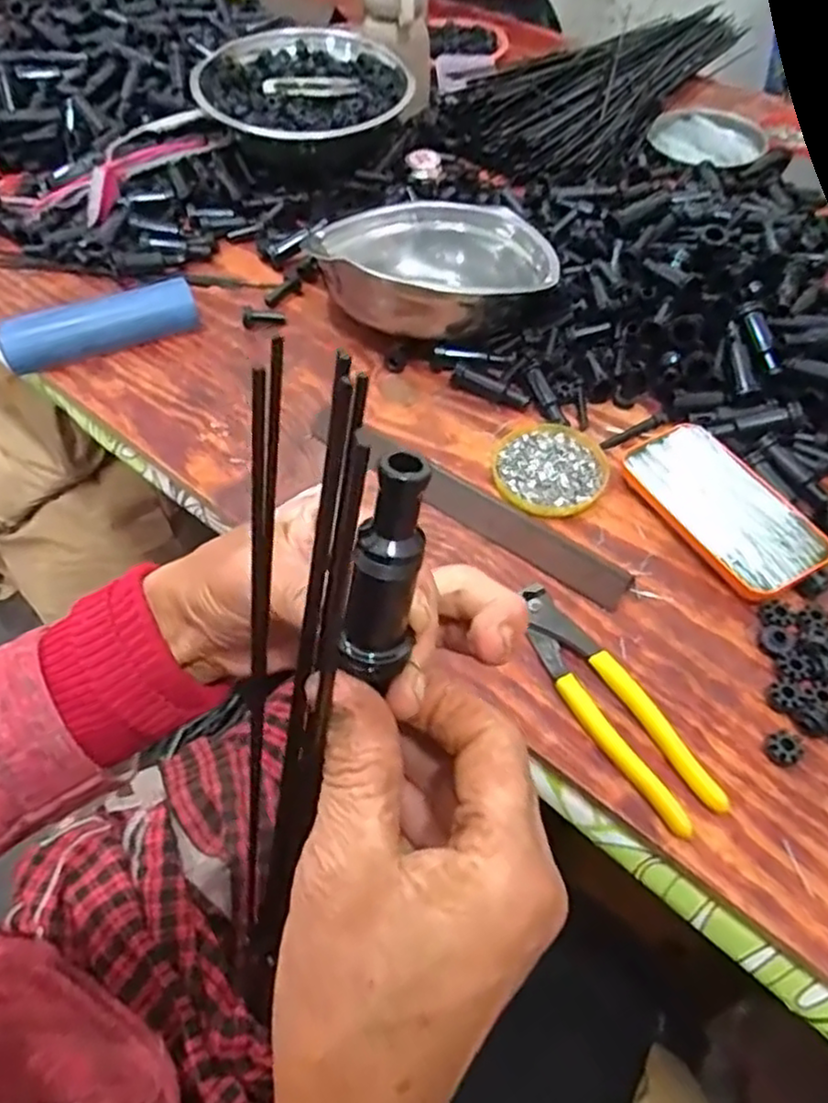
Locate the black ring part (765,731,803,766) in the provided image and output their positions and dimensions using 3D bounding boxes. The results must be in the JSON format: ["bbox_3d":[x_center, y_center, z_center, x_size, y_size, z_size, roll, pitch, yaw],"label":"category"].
[{"bbox_3d":[0.213,0.113,0.401,0.018,0.012,0.017,0,55,0],"label":"black ring part"}]

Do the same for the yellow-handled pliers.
[{"bbox_3d":[0.115,0.088,0.418,0.041,0.012,0.162,-27,59,-18],"label":"yellow-handled pliers"}]

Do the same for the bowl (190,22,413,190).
[{"bbox_3d":[-0.115,-0.475,0.756,0.213,0.085,0.200,0,55,0],"label":"bowl"}]

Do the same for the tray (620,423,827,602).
[{"bbox_3d":[0.221,-0.033,0.498,0.073,0.017,0.144,-27,59,-18],"label":"tray"}]

